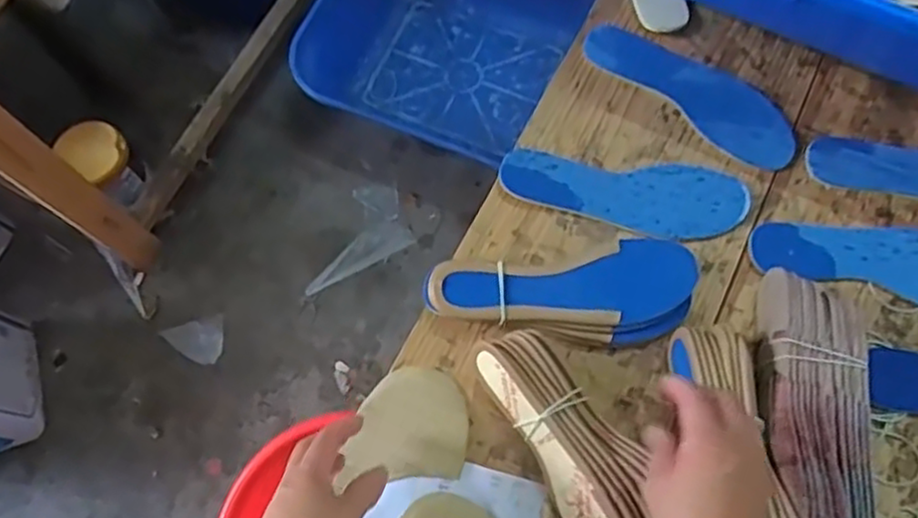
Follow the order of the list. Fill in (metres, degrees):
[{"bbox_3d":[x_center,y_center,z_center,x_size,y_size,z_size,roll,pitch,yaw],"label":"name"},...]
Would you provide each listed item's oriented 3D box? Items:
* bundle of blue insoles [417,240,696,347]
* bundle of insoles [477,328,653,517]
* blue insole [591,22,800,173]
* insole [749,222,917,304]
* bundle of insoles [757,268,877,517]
[{"bbox_3d":[0.091,0.031,0.630,0.235,0.029,0.087,0,70,2],"label":"bundle of blue insoles"},{"bbox_3d":[0.095,0.155,0.557,0.069,0.058,0.216,-28,74,-8],"label":"bundle of insoles"},{"bbox_3d":[0.239,-0.174,0.709,0.231,0.006,0.072,37,76,13],"label":"blue insole"},{"bbox_3d":[0.391,0.001,0.641,0.228,0.012,0.076,10,71,5],"label":"insole"},{"bbox_3d":[0.282,0.141,0.554,0.071,0.089,0.260,8,71,4],"label":"bundle of insoles"}]

